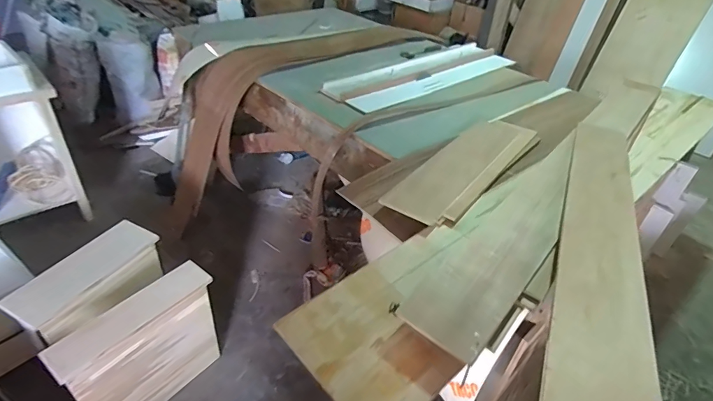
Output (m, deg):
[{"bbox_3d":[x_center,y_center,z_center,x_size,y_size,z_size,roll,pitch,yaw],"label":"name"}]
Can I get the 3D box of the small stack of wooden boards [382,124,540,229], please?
[{"bbox_3d":[0.381,-0.135,1.378,0.214,0.035,0.742,29,43,27],"label":"small stack of wooden boards"}]

